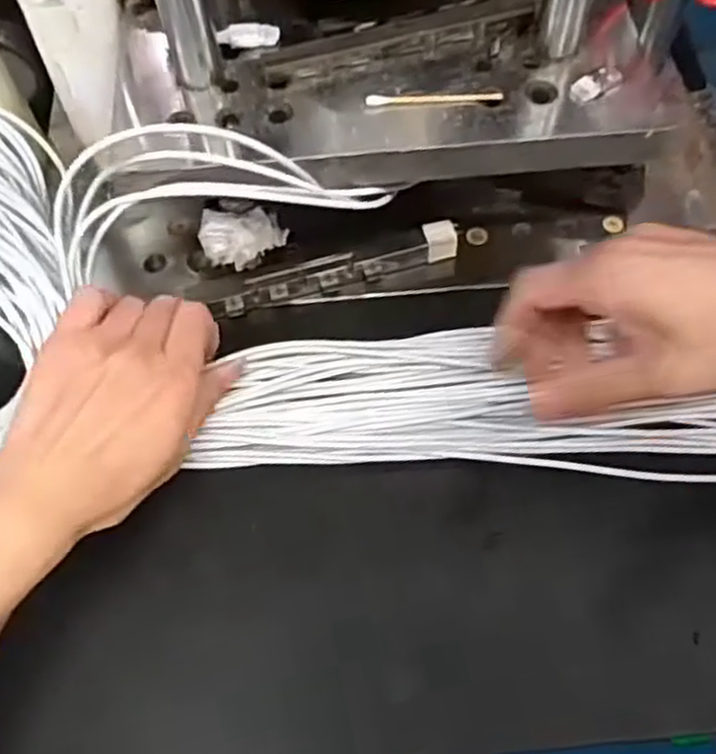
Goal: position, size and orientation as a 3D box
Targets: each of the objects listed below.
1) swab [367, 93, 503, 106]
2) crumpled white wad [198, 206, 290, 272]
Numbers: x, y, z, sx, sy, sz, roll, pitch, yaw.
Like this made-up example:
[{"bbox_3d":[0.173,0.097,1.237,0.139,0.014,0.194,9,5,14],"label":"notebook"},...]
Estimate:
[{"bbox_3d":[0.039,-0.143,0.386,0.068,0.005,0.008,-2,63,1],"label":"swab"},{"bbox_3d":[-0.062,-0.071,0.399,0.047,0.024,0.029,5,63,5],"label":"crumpled white wad"}]

